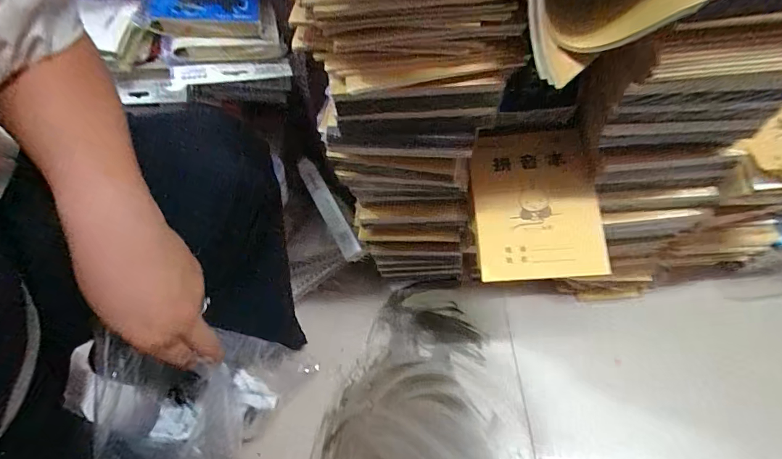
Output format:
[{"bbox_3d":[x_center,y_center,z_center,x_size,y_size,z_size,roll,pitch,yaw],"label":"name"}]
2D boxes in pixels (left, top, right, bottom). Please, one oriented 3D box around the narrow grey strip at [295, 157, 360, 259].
[{"bbox_3d":[-0.092,-0.031,0.561,0.031,0.008,0.160,-32,85,25],"label":"narrow grey strip"}]

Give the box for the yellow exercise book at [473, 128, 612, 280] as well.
[{"bbox_3d":[0.159,-0.032,0.432,0.132,0.010,0.171,-3,70,6],"label":"yellow exercise book"}]

